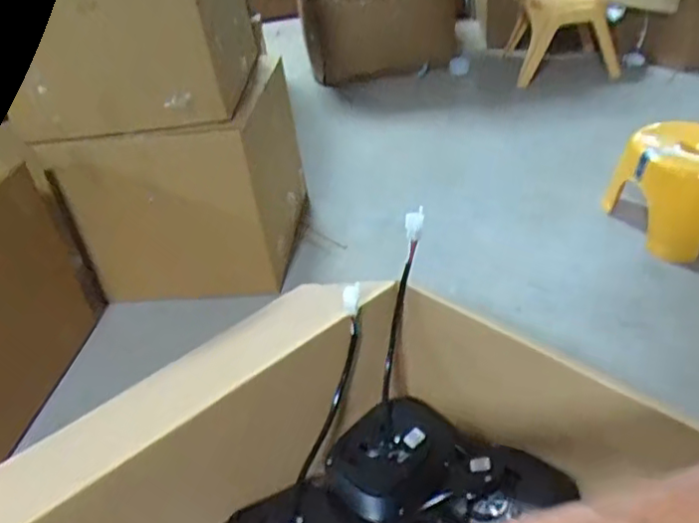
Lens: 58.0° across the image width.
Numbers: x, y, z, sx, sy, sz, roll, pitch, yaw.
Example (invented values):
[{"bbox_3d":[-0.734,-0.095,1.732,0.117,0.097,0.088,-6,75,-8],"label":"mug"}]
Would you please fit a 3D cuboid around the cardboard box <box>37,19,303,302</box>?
[{"bbox_3d":[-0.347,-0.202,1.461,0.400,0.401,0.476,-2,34,8],"label":"cardboard box"}]

